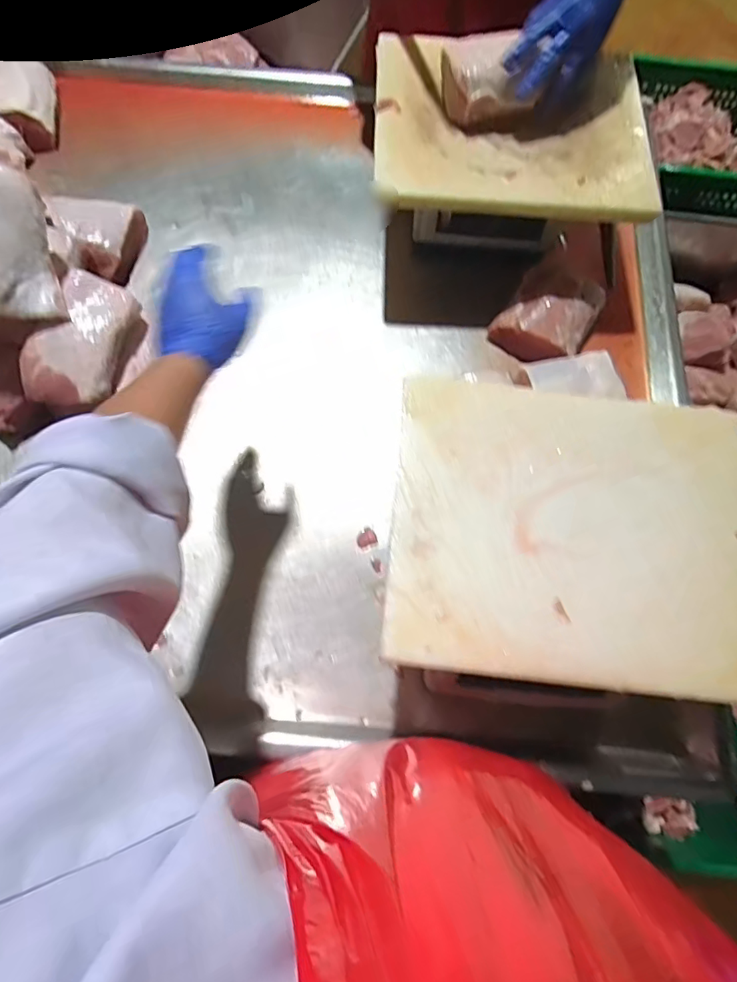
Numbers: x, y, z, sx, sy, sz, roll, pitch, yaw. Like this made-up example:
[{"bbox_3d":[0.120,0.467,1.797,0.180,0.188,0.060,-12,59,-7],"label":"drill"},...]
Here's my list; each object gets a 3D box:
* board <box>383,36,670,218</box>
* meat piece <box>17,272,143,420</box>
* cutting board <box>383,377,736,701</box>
[{"bbox_3d":[0.197,-0.494,0.727,0.365,0.039,0.293,3,69,0],"label":"board"},{"bbox_3d":[-0.362,-0.189,0.673,0.100,0.057,0.169,20,70,6],"label":"meat piece"},{"bbox_3d":[0.208,0.032,0.522,0.358,0.017,0.295,6,69,1],"label":"cutting board"}]

